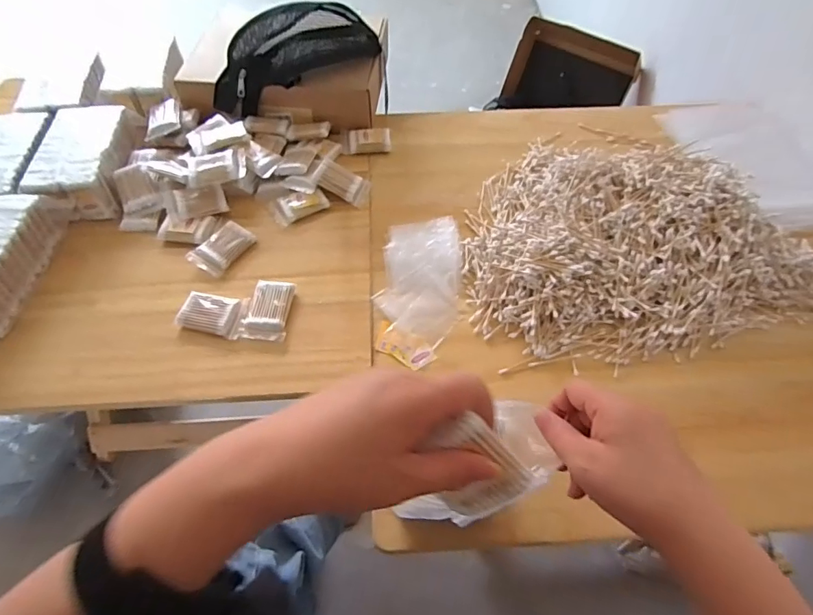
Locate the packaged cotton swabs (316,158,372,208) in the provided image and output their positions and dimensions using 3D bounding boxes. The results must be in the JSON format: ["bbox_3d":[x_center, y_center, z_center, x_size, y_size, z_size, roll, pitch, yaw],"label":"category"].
[{"bbox_3d":[-0.105,-0.206,0.808,0.086,0.013,0.057,25,72,-13],"label":"packaged cotton swabs"}]

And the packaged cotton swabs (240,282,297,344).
[{"bbox_3d":[-0.191,0.003,0.676,0.059,0.011,0.092,5,62,4],"label":"packaged cotton swabs"}]

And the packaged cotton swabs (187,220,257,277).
[{"bbox_3d":[-0.281,-0.091,0.745,0.056,0.019,0.090,31,66,16],"label":"packaged cotton swabs"}]

